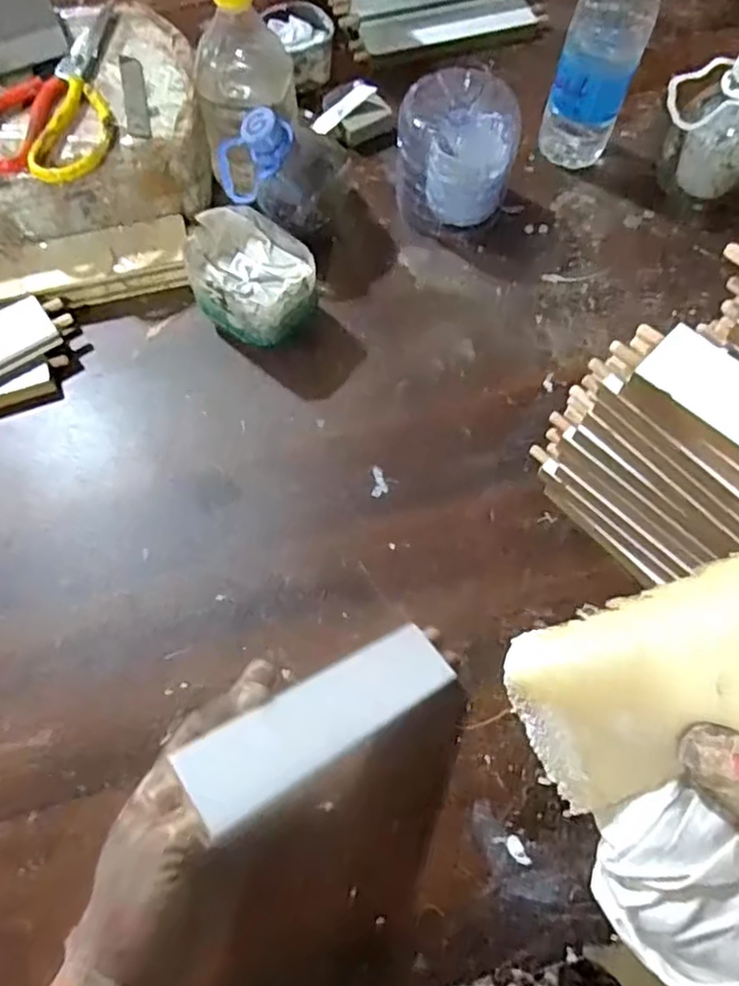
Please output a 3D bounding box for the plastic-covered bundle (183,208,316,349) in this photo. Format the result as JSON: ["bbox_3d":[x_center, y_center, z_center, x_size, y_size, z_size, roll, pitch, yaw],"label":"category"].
[{"bbox_3d":[-0.098,-0.176,0.573,0.109,0.063,0.082,39,72,16],"label":"plastic-covered bundle"}]

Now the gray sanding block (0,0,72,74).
[{"bbox_3d":[-0.299,-0.398,0.576,0.067,0.033,0.079,-24,69,-10],"label":"gray sanding block"}]

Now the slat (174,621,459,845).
[{"bbox_3d":[-0.022,0.127,0.394,0.181,0.012,0.046,-20,64,-42],"label":"slat"}]

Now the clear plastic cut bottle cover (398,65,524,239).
[{"bbox_3d":[0.081,-0.309,0.625,0.102,0.106,0.087,10,67,5],"label":"clear plastic cut bottle cover"}]

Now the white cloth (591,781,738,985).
[{"bbox_3d":[0.108,0.138,0.230,0.041,0.046,0.071,-35,71,-14],"label":"white cloth"}]

